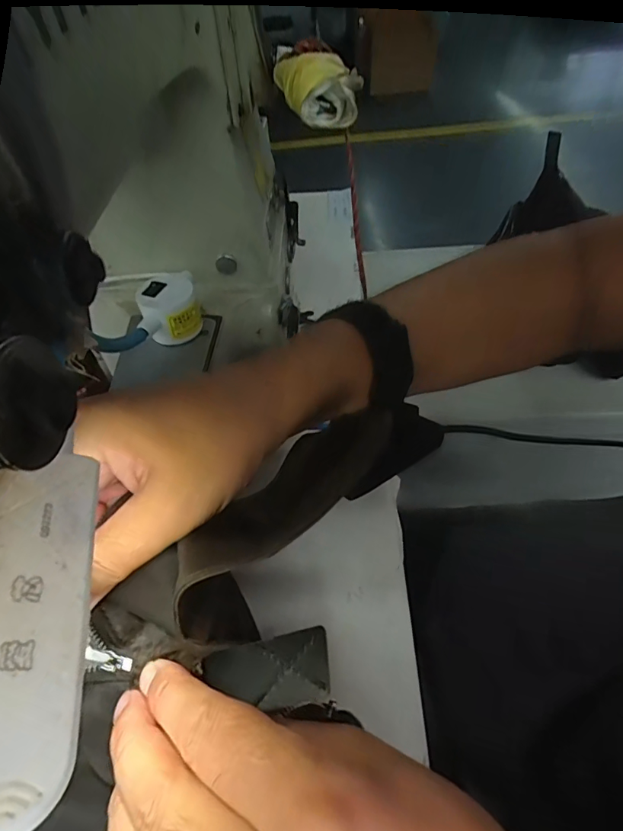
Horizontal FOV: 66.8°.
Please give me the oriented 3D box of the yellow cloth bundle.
[{"bbox_3d":[0.004,-0.186,0.267,0.037,0.026,0.058,-16,53,-7],"label":"yellow cloth bundle"}]

